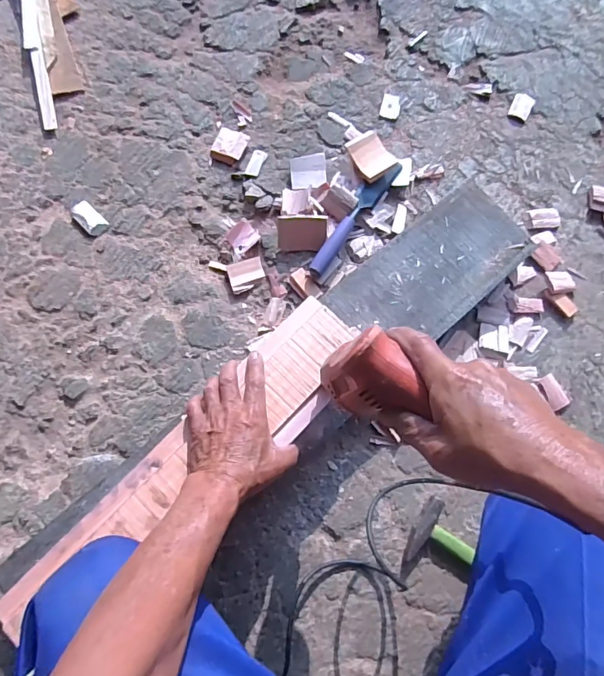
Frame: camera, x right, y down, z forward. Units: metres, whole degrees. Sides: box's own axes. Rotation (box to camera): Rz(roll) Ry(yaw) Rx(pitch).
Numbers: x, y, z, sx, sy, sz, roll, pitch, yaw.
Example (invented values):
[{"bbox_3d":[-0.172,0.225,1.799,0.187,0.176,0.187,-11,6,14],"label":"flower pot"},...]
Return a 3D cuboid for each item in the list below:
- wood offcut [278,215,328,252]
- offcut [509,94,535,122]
[{"bbox_3d":[0.001,-0.161,0.727,0.075,0.006,0.057,0,118,2],"label":"wood offcut"},{"bbox_3d":[0.387,-0.408,0.824,0.034,0.006,0.048,25,77,4],"label":"offcut"}]

